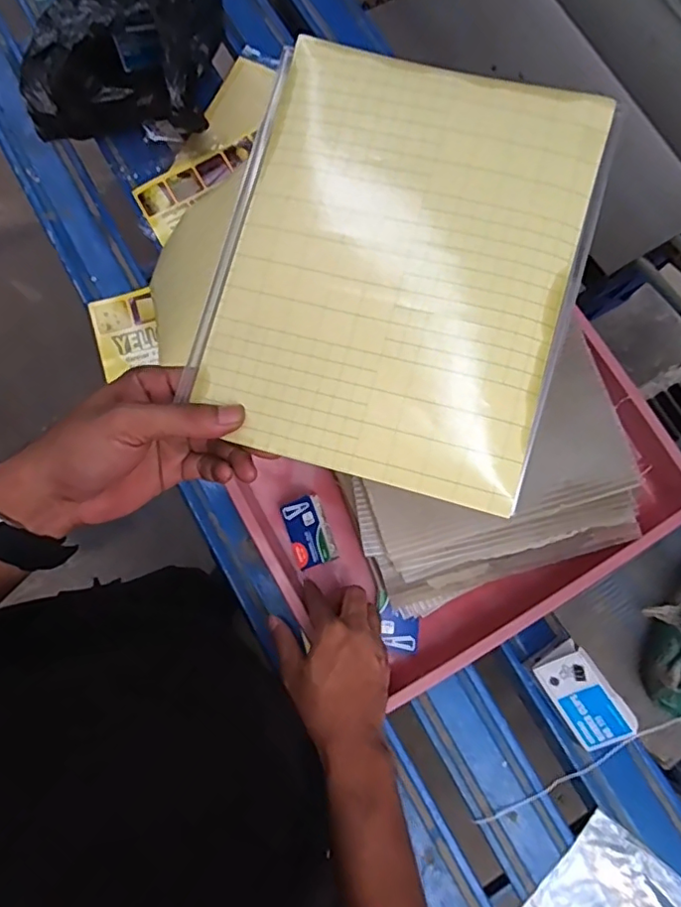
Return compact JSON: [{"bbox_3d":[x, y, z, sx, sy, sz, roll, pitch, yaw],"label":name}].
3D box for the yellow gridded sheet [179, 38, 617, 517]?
[{"bbox_3d":[0.033,-0.112,0.327,0.204,0.011,0.248,16,87,9],"label":"yellow gridded sheet"}]

